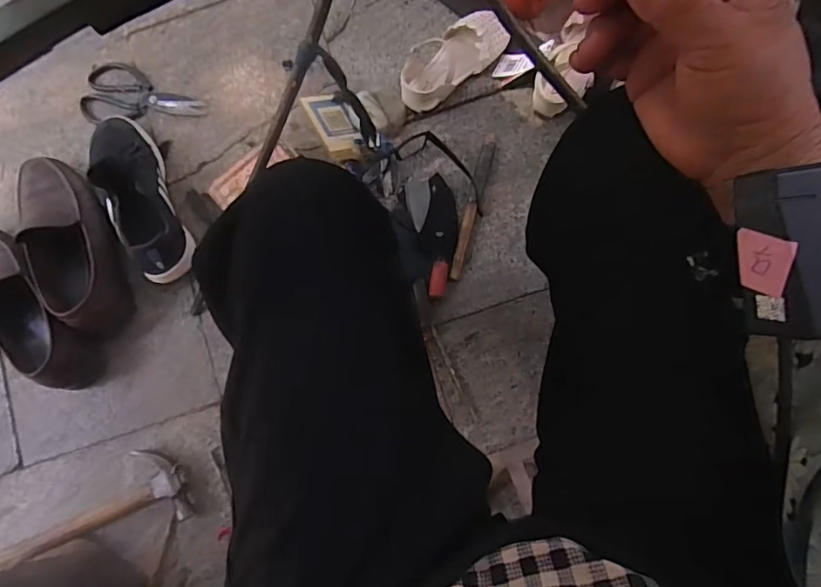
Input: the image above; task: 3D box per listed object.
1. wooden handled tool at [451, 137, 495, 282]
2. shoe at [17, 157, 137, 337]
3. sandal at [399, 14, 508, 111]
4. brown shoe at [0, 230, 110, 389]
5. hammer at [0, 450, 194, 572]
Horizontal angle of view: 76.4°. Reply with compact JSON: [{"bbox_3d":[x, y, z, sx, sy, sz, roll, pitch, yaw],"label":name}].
[{"bbox_3d":[0.088,-0.124,0.727,0.021,0.011,0.212,14,82,5],"label":"wooden handled tool"},{"bbox_3d":[-0.468,-0.073,0.722,0.113,0.083,0.272,-22,81,1],"label":"shoe"},{"bbox_3d":[0.051,-0.331,0.730,0.164,0.051,0.088,-38,81,-1],"label":"sandal"},{"bbox_3d":[-0.534,0.016,0.721,0.281,0.079,0.104,44,86,9],"label":"brown shoe"},{"bbox_3d":[-0.421,0.281,0.702,0.262,0.035,0.097,-15,80,1],"label":"hammer"}]

